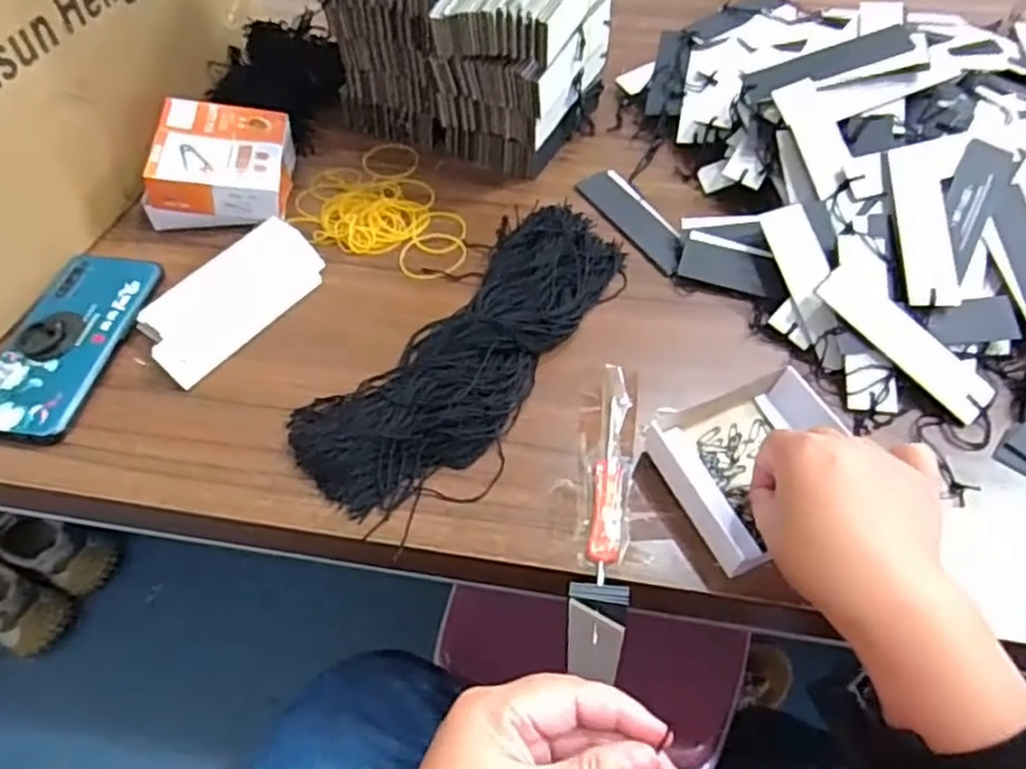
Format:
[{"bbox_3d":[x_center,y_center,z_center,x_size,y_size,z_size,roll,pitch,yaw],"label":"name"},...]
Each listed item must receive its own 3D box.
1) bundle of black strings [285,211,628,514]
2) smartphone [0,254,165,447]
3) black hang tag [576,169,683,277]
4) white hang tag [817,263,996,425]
[{"bbox_3d":[-0.024,-0.029,0.477,0.105,0.027,0.275,32,60,22],"label":"bundle of black strings"},{"bbox_3d":[-0.311,-0.034,0.484,0.074,0.018,0.162,9,54,7],"label":"smartphone"},{"bbox_3d":[0.103,-0.137,0.570,0.040,0.010,0.125,-28,57,-16],"label":"black hang tag"},{"bbox_3d":[0.261,-0.030,0.467,0.035,0.005,0.126,-44,79,-12],"label":"white hang tag"}]

